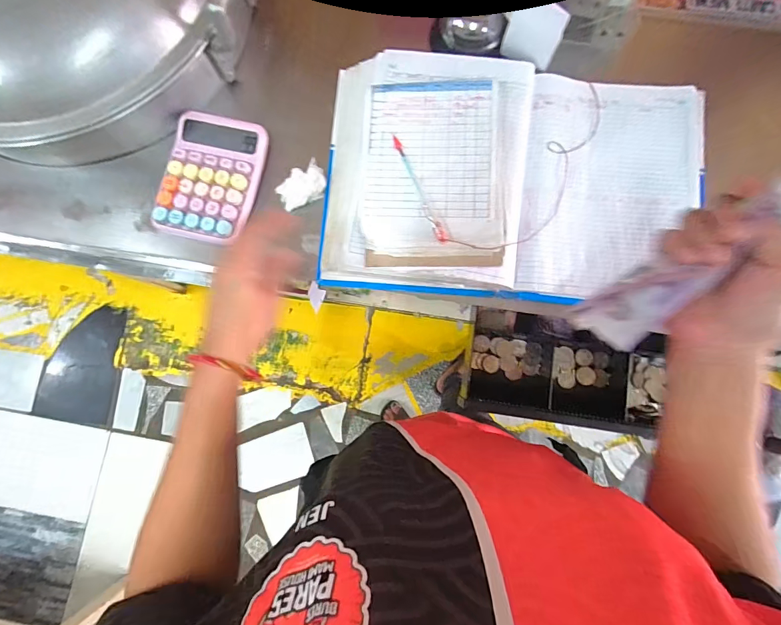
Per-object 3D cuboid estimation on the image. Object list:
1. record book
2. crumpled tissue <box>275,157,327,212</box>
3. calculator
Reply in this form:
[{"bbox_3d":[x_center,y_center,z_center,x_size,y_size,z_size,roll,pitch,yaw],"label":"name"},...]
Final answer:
[{"bbox_3d":[0.144,-0.155,0.446,0.430,0.047,0.274,5,82,2],"label":"record book"},{"bbox_3d":[-0.106,-0.150,0.464,0.059,0.021,0.038,-22,82,-2],"label":"crumpled tissue"},{"bbox_3d":[-0.211,-0.158,0.458,0.107,0.015,0.149,11,83,3],"label":"calculator"}]

